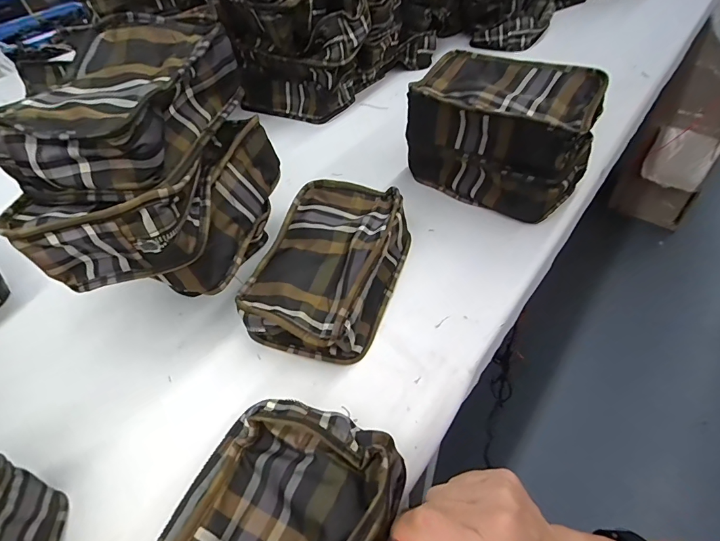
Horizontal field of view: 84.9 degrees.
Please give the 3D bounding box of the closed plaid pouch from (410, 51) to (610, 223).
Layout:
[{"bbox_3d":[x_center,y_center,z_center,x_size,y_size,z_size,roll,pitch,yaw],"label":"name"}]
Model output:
[{"bbox_3d":[0.164,-0.163,0.466,0.190,0.114,0.128,31,58,29],"label":"closed plaid pouch"}]

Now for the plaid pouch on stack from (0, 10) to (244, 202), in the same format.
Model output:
[{"bbox_3d":[-0.183,-0.136,0.317,0.129,0.057,0.194,-1,48,6],"label":"plaid pouch on stack"}]

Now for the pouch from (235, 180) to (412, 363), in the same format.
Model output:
[{"bbox_3d":[-0.031,-0.009,0.394,0.130,0.055,0.197,11,51,16],"label":"pouch"}]

